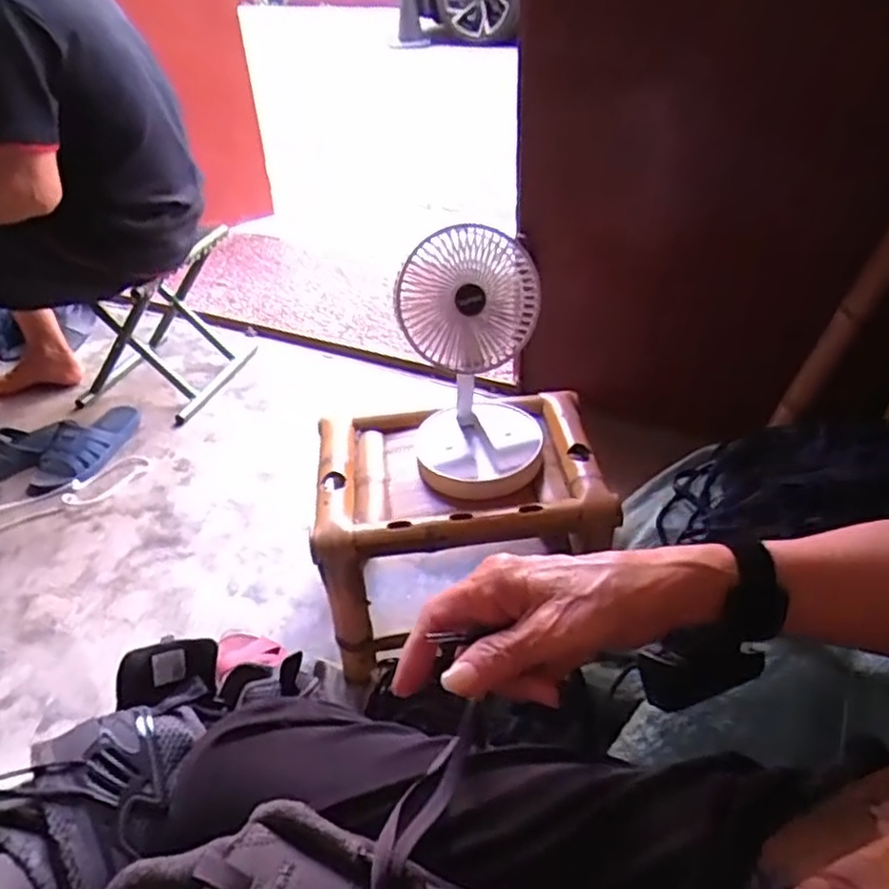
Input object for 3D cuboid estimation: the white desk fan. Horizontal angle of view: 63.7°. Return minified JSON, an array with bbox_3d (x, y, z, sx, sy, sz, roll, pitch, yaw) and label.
[{"bbox_3d":[0.034,-0.095,0.825,0.152,0.277,0.142,-1,38,3],"label":"white desk fan"}]

